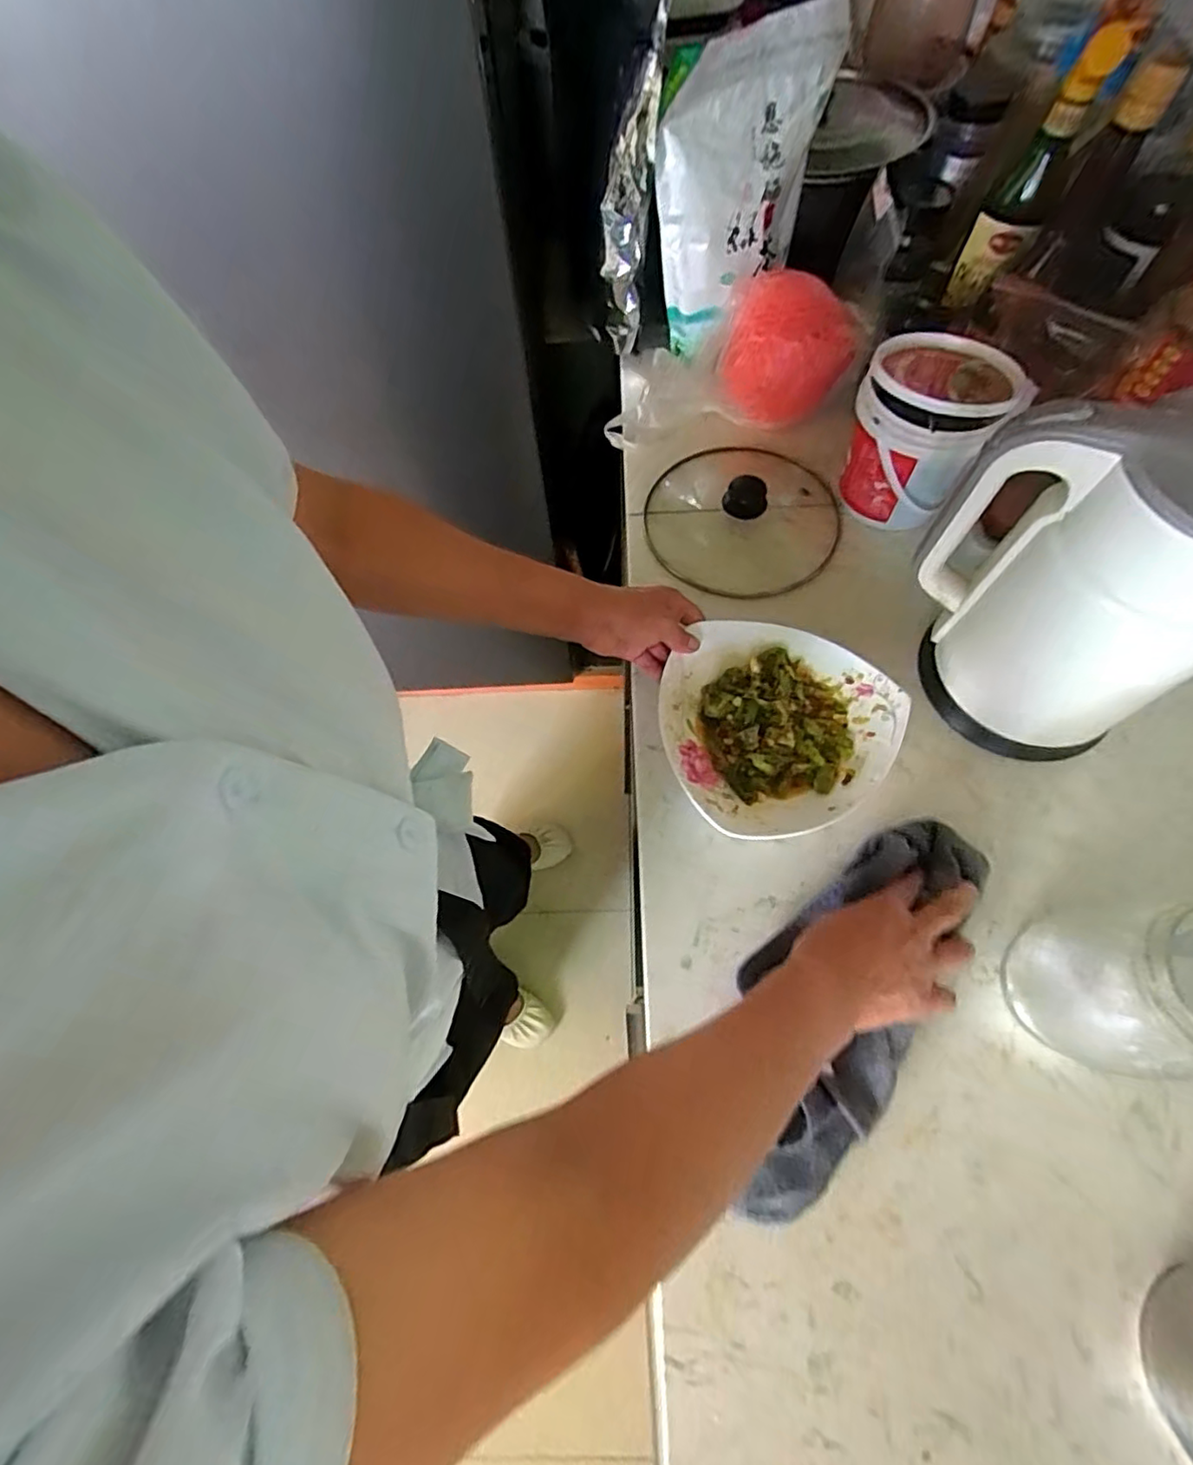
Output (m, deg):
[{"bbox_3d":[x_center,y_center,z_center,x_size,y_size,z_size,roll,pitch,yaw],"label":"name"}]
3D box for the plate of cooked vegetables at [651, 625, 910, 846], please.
[{"bbox_3d":[0.142,-0.004,0.505,0.183,0.026,0.190,-1,65,3],"label":"plate of cooked vegetables"}]

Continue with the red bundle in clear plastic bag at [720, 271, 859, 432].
[{"bbox_3d":[0.196,-0.396,0.632,0.123,0.109,0.084,12,66,9],"label":"red bundle in clear plastic bag"}]

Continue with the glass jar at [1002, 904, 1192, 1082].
[{"bbox_3d":[0.331,0.155,0.376,0.096,0.148,0.089,-1,65,3],"label":"glass jar"}]

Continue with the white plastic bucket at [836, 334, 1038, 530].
[{"bbox_3d":[0.303,-0.285,0.572,0.122,0.135,0.124,26,69,14],"label":"white plastic bucket"}]

